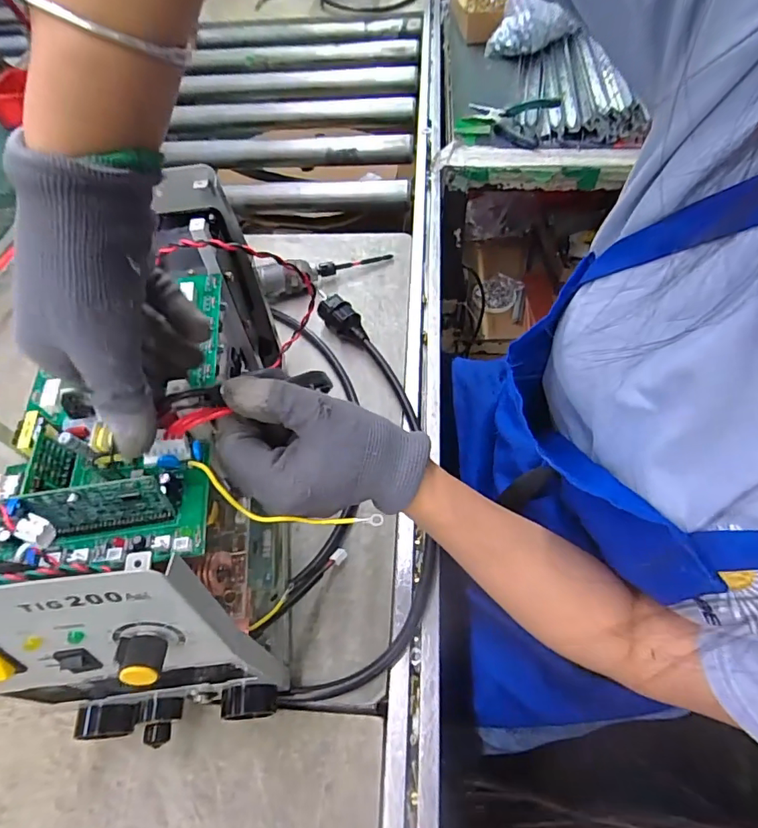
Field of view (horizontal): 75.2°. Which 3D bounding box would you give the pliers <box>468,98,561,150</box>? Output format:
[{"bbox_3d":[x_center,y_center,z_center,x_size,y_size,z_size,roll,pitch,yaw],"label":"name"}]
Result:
[{"bbox_3d":[0.212,-0.494,0.814,0.143,0.014,0.097,31,85,24],"label":"pliers"}]

